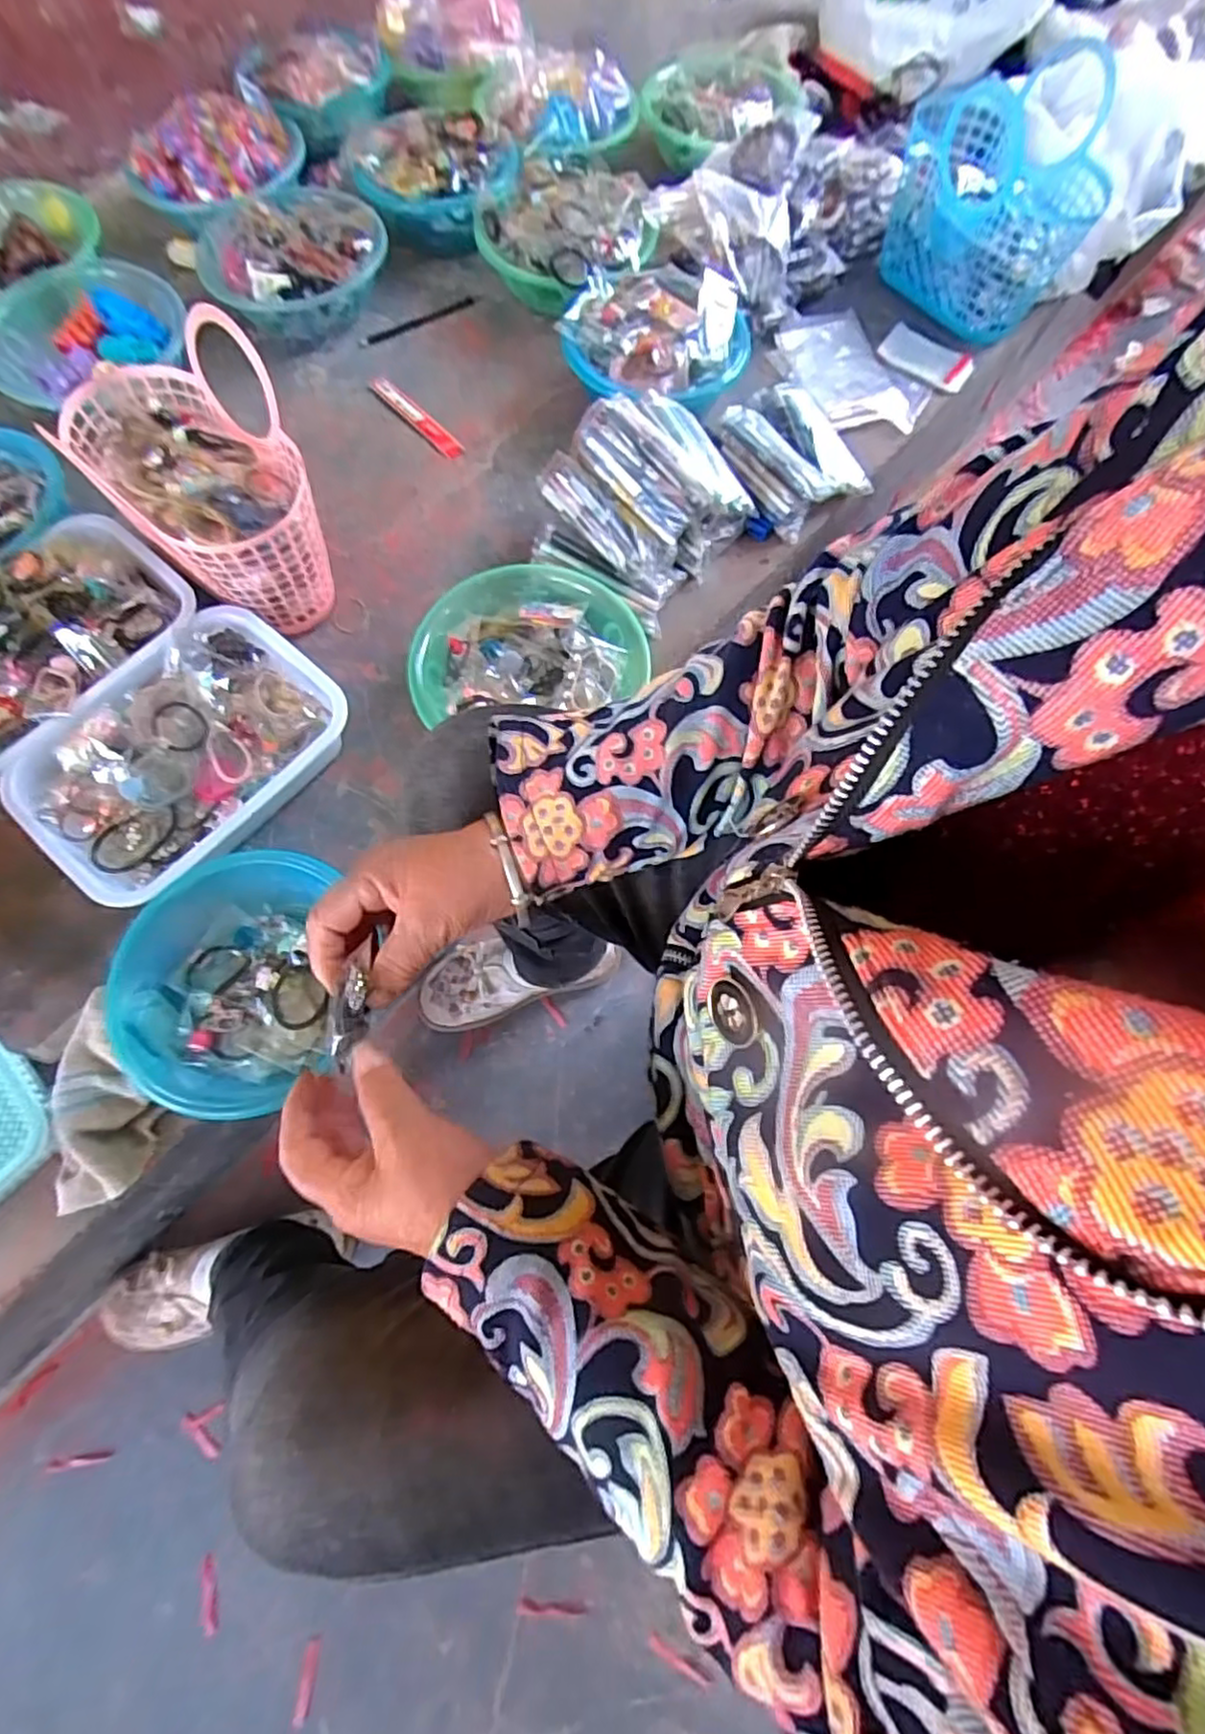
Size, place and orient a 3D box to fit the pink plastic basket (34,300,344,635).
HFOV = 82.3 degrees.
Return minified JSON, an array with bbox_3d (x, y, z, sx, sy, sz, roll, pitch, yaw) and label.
[{"bbox_3d":[-0.400,-0.398,0.697,0.280,0.194,0.162,39,72,14],"label":"pink plastic basket"}]

